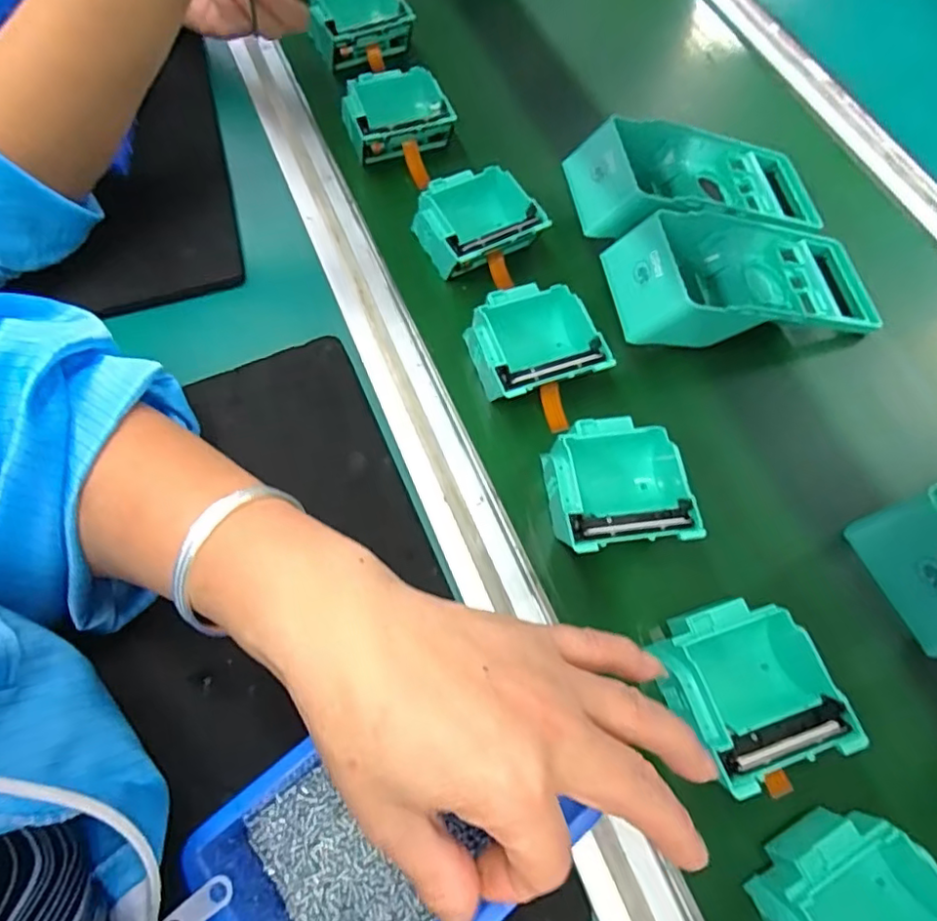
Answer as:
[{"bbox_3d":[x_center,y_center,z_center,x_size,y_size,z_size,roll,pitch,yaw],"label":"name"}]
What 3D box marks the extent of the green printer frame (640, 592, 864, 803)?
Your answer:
[{"bbox_3d":[0.140,0.117,0.306,0.077,0.045,0.083,-20,67,-6],"label":"green printer frame"}]

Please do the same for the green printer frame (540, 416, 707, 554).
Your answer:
[{"bbox_3d":[0.084,0.015,0.342,0.071,0.034,0.077,-6,66,-5],"label":"green printer frame"}]

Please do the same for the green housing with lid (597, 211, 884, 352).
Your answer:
[{"bbox_3d":[0.191,-0.125,0.400,0.192,0.060,0.090,-10,67,-2],"label":"green housing with lid"}]

